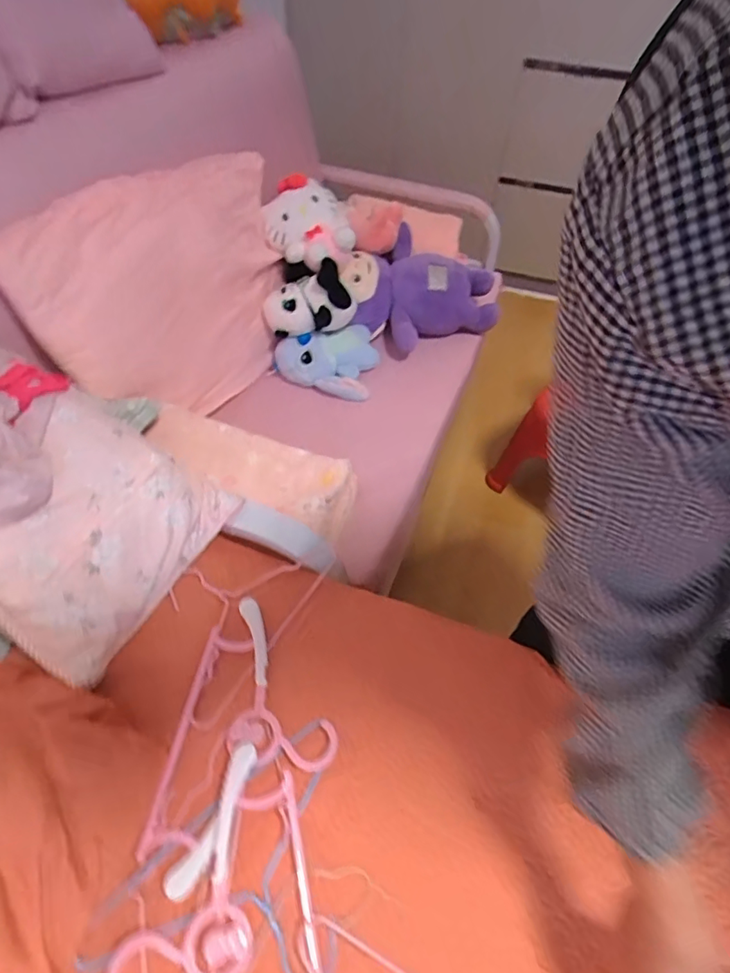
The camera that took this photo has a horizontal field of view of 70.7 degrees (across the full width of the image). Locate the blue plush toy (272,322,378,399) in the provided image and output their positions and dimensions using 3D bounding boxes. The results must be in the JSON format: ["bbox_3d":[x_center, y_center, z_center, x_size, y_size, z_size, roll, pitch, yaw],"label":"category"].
[{"bbox_3d":[-0.076,-0.280,1.201,0.245,0.098,0.177,-14,53,-13],"label":"blue plush toy"}]

